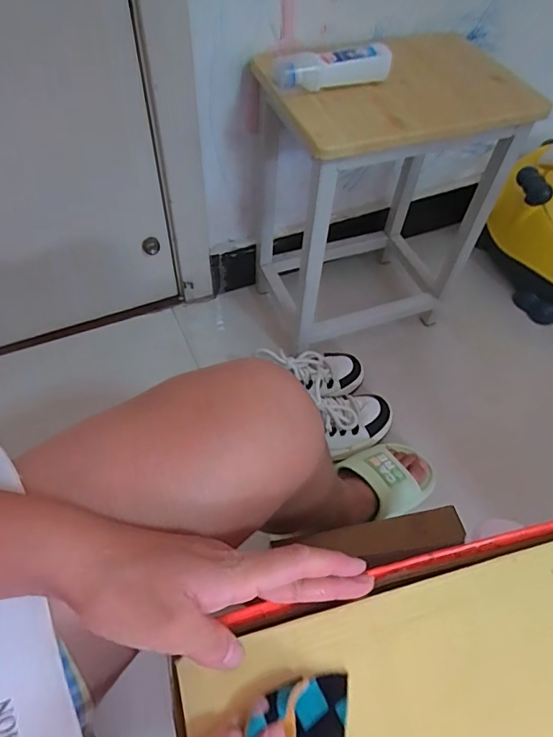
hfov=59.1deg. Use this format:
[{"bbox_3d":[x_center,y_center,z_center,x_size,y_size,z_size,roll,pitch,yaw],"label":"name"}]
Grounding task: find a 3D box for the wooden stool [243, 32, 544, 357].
[{"bbox_3d":[0.142,-0.254,0.790,0.317,0.424,0.223,-15,58,-13],"label":"wooden stool"}]

